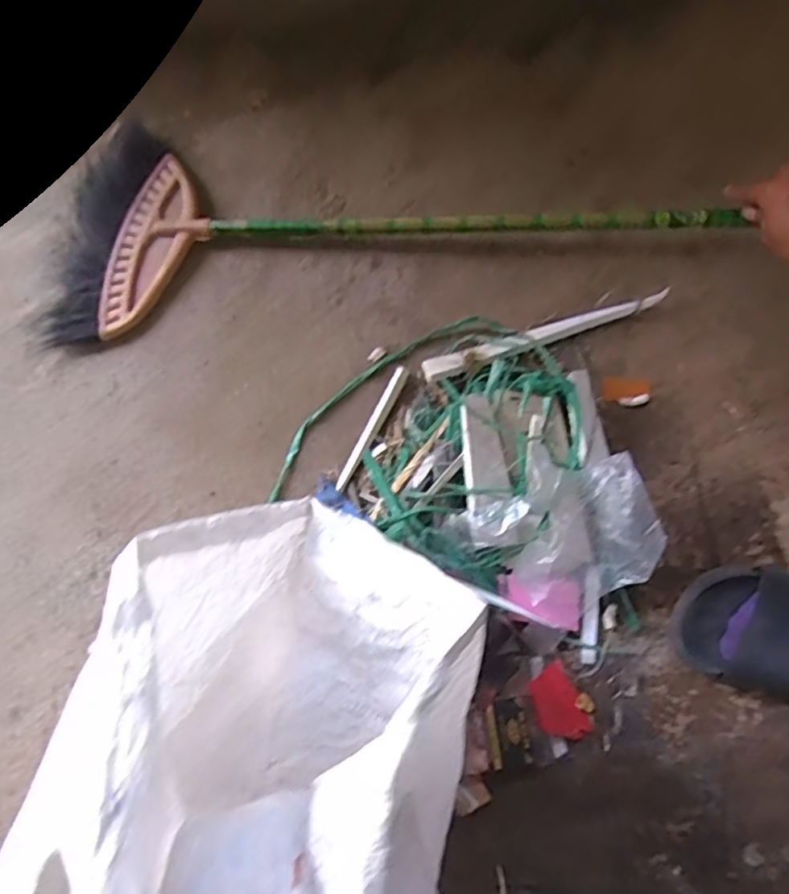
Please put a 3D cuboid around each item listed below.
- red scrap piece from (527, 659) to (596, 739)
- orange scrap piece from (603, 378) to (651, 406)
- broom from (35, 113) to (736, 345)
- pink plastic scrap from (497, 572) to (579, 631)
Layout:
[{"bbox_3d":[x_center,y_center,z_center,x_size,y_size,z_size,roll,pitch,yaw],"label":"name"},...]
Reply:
[{"bbox_3d":[0.167,0.261,0.619,0.048,0.008,0.072,-28,81,-5],"label":"red scrap piece"},{"bbox_3d":[0.260,-0.061,0.686,0.049,0.013,0.031,5,79,1],"label":"orange scrap piece"},{"bbox_3d":[-0.042,-0.235,0.680,0.710,0.043,0.239,0,79,5],"label":"broom"},{"bbox_3d":[0.151,0.157,0.625,0.081,0.030,0.049,5,80,4],"label":"pink plastic scrap"}]

